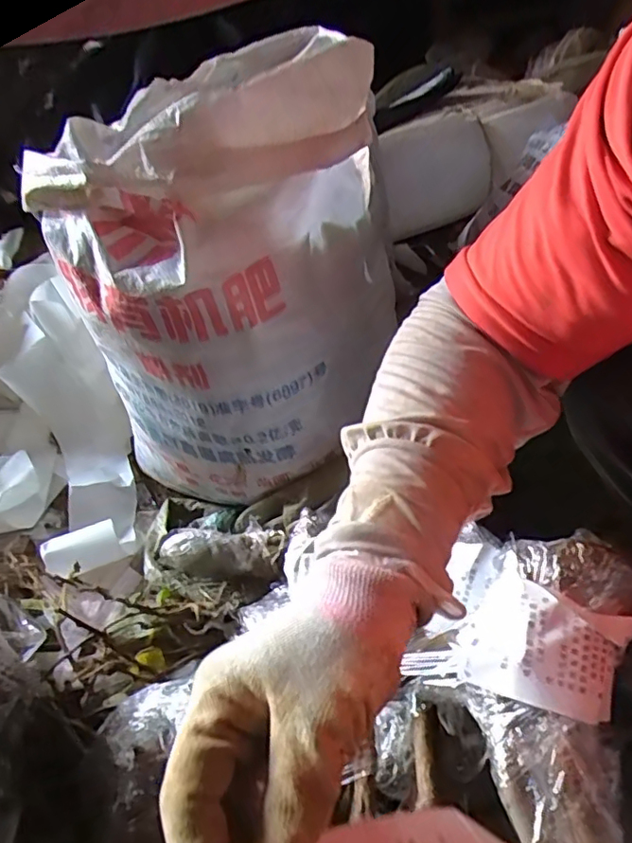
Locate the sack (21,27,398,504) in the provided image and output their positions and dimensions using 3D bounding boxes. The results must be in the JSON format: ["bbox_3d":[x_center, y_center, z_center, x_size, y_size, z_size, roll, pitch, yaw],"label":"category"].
[{"bbox_3d":[-0.070,-0.117,0.550,0.233,0.371,0.275,19,49,23],"label":"sack"}]

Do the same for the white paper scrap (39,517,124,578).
[{"bbox_3d":[-0.267,0.145,0.648,0.079,0.035,0.046,-25,47,-19],"label":"white paper scrap"}]

